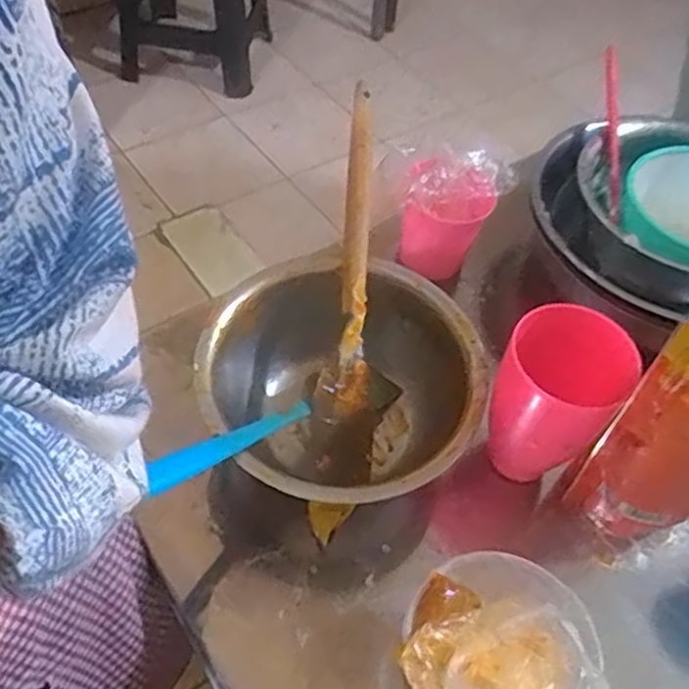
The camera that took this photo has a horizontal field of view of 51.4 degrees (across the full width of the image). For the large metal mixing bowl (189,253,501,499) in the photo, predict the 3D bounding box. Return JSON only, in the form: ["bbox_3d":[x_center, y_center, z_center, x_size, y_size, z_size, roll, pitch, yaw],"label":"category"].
[{"bbox_3d":[-0.002,0.038,0.510,0.185,0.101,0.186,3,51,-4],"label":"large metal mixing bowl"}]

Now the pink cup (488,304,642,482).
[{"bbox_3d":[0.142,0.041,0.497,0.073,0.120,0.080,3,51,-4],"label":"pink cup"}]

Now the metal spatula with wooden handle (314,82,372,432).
[{"bbox_3d":[0.006,-0.069,0.526,0.036,0.019,0.247,5,82,-2],"label":"metal spatula with wooden handle"}]

